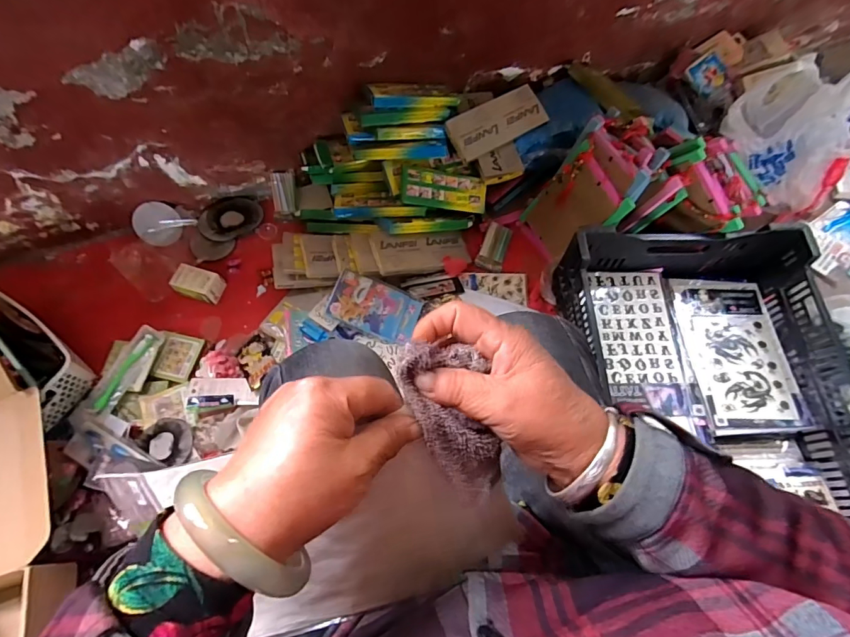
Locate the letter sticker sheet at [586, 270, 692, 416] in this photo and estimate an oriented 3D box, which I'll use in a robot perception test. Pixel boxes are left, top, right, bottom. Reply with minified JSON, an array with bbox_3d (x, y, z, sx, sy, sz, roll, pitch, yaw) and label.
[{"bbox_3d":[0.387,0.034,0.808,0.141,0.012,0.271,0,67,1],"label":"letter sticker sheet"}]

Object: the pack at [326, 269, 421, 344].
[{"bbox_3d":[-0.091,-0.020,0.840,0.168,0.016,0.100,21,76,-16],"label":"pack"}]

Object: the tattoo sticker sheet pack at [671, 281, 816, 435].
[{"bbox_3d":[0.565,0.057,0.798,0.166,0.026,0.287,-2,67,0],"label":"tattoo sticker sheet pack"}]

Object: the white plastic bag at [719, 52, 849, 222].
[{"bbox_3d":[0.742,-0.352,0.871,0.263,0.300,0.128,18,68,8],"label":"white plastic bag"}]

